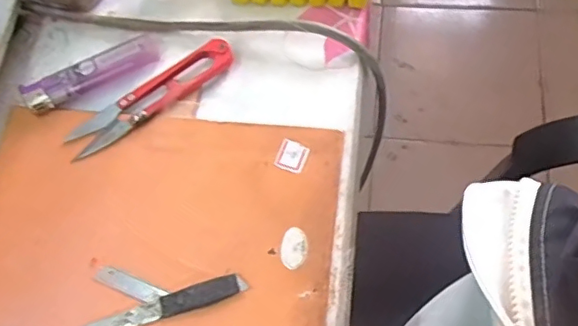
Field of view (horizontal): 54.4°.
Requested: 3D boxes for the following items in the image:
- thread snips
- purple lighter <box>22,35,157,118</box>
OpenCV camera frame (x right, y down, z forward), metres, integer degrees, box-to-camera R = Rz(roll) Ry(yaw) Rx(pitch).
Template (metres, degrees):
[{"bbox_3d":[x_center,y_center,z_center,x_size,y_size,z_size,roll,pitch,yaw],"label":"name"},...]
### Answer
[{"bbox_3d":[-0.075,-0.038,0.307,0.100,0.011,0.022,-33,67,-9],"label":"thread snips"},{"bbox_3d":[-0.111,-0.052,0.319,0.078,0.010,0.021,-30,67,-8],"label":"purple lighter"}]

